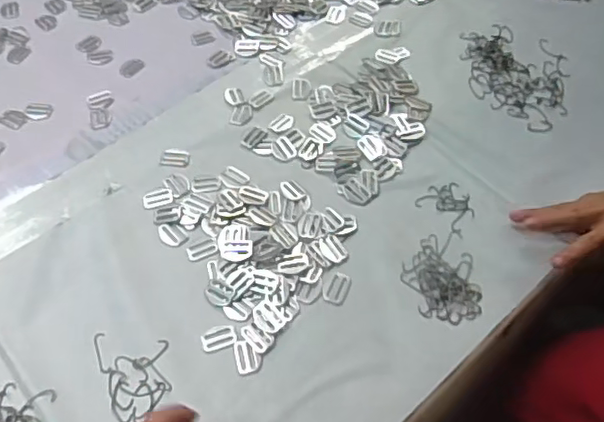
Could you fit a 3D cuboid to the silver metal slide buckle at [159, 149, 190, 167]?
[{"bbox_3d":[-0.144,-0.061,0.659,0.032,0.004,0.024,4,56,4],"label":"silver metal slide buckle"}]

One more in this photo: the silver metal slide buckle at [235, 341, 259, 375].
[{"bbox_3d":[-0.051,0.133,0.528,0.020,0.004,0.029,-13,56,-8],"label":"silver metal slide buckle"}]

